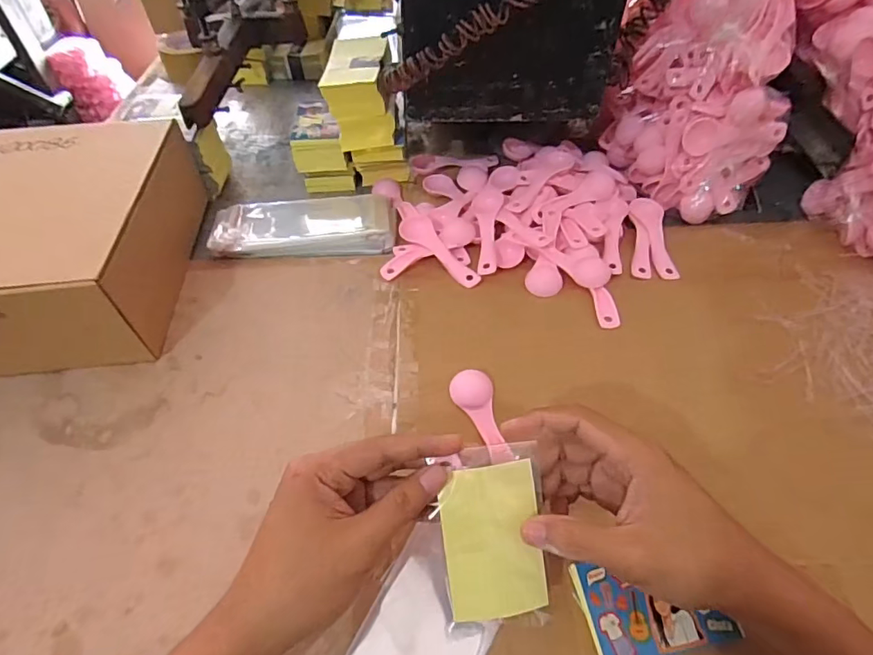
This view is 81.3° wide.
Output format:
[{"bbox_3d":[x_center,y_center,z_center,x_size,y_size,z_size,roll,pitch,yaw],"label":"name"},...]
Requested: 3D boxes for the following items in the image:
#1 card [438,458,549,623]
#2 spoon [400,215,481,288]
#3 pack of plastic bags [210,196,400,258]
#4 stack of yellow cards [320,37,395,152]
[{"bbox_3d":[0.034,0.130,0.310,0.058,0.004,0.089,-8,89,-6],"label":"card"},{"bbox_3d":[0.000,-0.081,0.537,0.033,0.012,0.115,-28,57,-19],"label":"spoon"},{"bbox_3d":[-0.147,-0.121,0.572,0.194,0.019,0.101,-4,53,-2],"label":"pack of plastic bags"},{"bbox_3d":[-0.084,-0.261,0.565,0.071,0.091,0.087,-2,50,0],"label":"stack of yellow cards"}]

